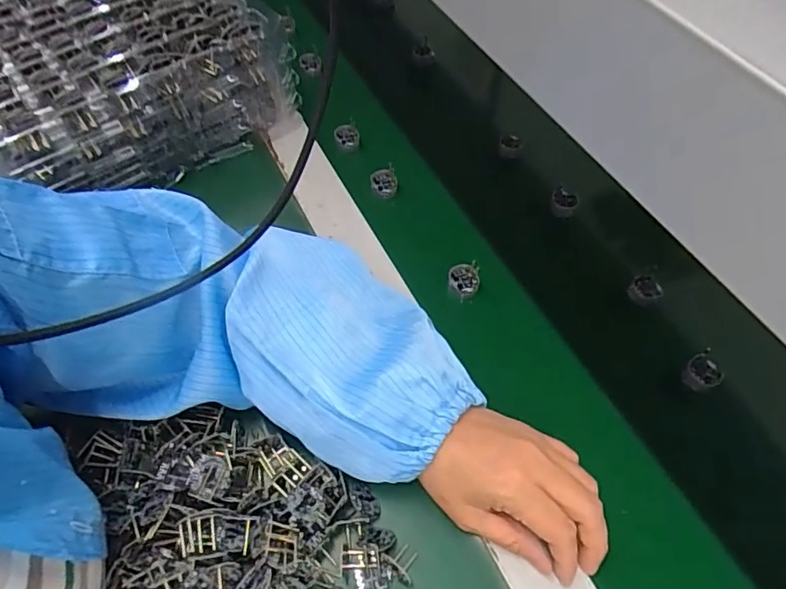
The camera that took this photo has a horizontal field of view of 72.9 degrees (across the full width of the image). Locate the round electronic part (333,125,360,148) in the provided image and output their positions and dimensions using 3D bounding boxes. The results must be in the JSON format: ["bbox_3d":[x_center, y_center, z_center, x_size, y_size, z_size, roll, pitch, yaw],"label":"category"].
[{"bbox_3d":[-0.051,-0.175,0.589,0.026,0.010,0.028,0,57,1],"label":"round electronic part"}]

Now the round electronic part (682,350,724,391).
[{"bbox_3d":[0.248,0.060,0.422,0.031,0.023,0.024,-35,63,-20],"label":"round electronic part"}]

